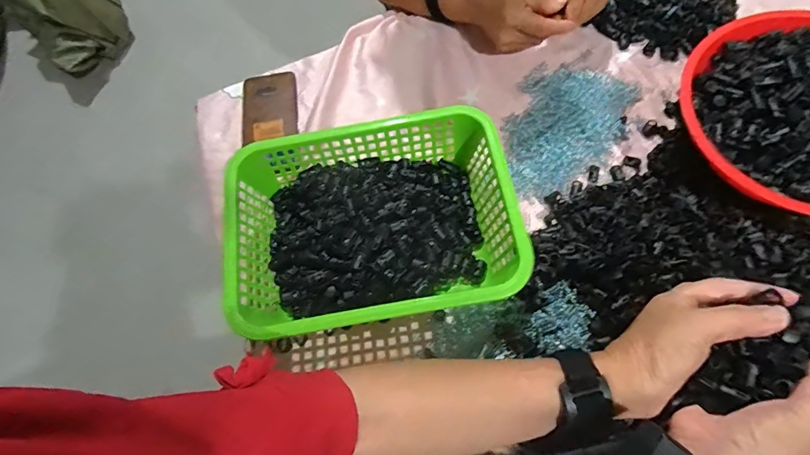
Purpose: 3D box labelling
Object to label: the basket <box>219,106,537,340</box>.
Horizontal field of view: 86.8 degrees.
[{"bbox_3d":[-0.032,-0.002,0.465,0.293,0.078,0.211,-10,68,1],"label":"basket"}]

